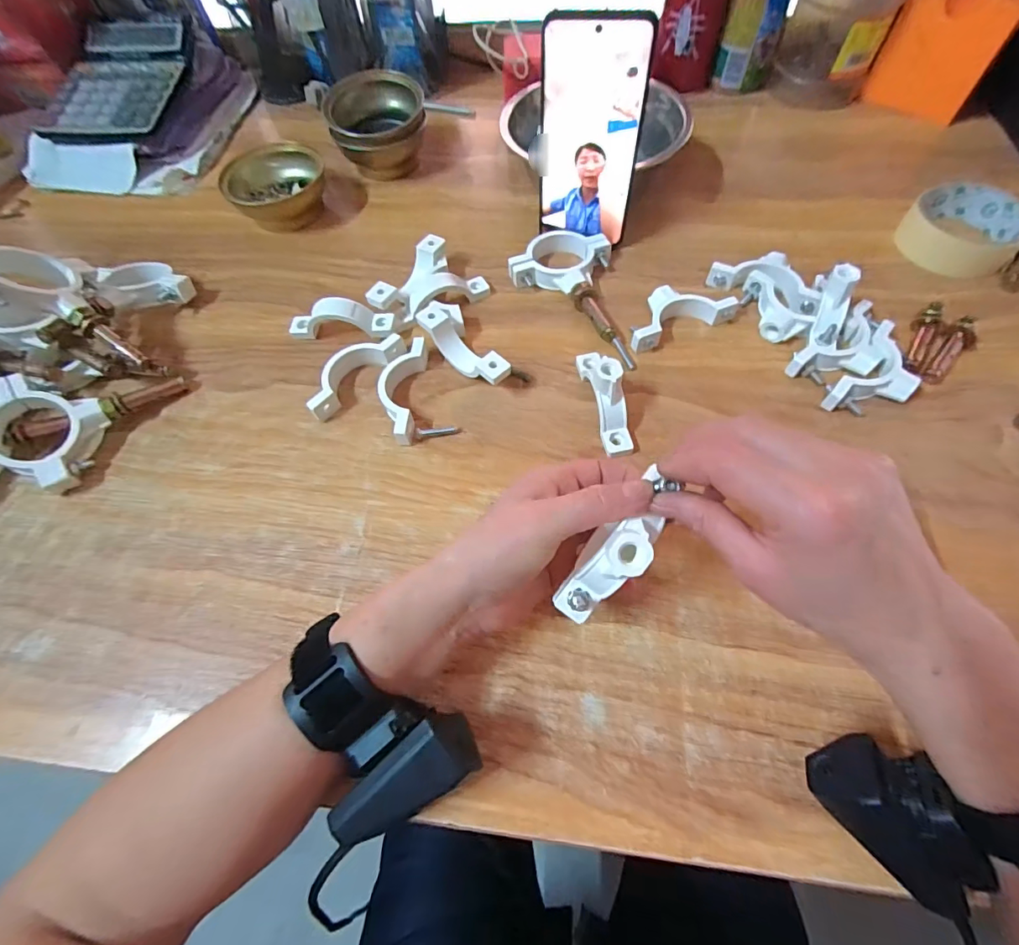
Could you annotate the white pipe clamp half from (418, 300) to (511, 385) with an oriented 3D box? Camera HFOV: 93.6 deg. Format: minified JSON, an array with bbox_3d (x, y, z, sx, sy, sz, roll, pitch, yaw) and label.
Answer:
[{"bbox_3d":[-0.037,-0.095,0.370,0.024,0.028,0.094,-37,66,-16],"label":"white pipe clamp half"}]

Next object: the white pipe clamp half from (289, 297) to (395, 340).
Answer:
[{"bbox_3d":[-0.138,-0.123,0.389,0.086,0.032,0.022,3,62,5],"label":"white pipe clamp half"}]

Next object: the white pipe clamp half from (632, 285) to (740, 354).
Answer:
[{"bbox_3d":[0.132,-0.129,0.382,0.090,0.020,0.045,-23,63,-9],"label":"white pipe clamp half"}]

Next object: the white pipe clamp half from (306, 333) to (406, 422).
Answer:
[{"bbox_3d":[-0.124,-0.081,0.371,0.035,0.018,0.089,36,70,20],"label":"white pipe clamp half"}]

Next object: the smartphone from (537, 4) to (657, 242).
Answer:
[{"bbox_3d":[0.062,-0.254,0.366,0.075,0.145,0.004,8,58,8],"label":"smartphone"}]

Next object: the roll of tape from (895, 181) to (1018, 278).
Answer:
[{"bbox_3d":[0.384,-0.206,0.405,0.085,0.031,0.085,-1,62,3],"label":"roll of tape"}]

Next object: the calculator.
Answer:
[{"bbox_3d":[-0.430,-0.440,0.533,0.123,0.021,0.169,7,73,4],"label":"calculator"}]

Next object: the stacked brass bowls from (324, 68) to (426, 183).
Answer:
[{"bbox_3d":[-0.131,-0.348,0.487,0.095,0.067,0.078,-15,62,-5],"label":"stacked brass bowls"}]

